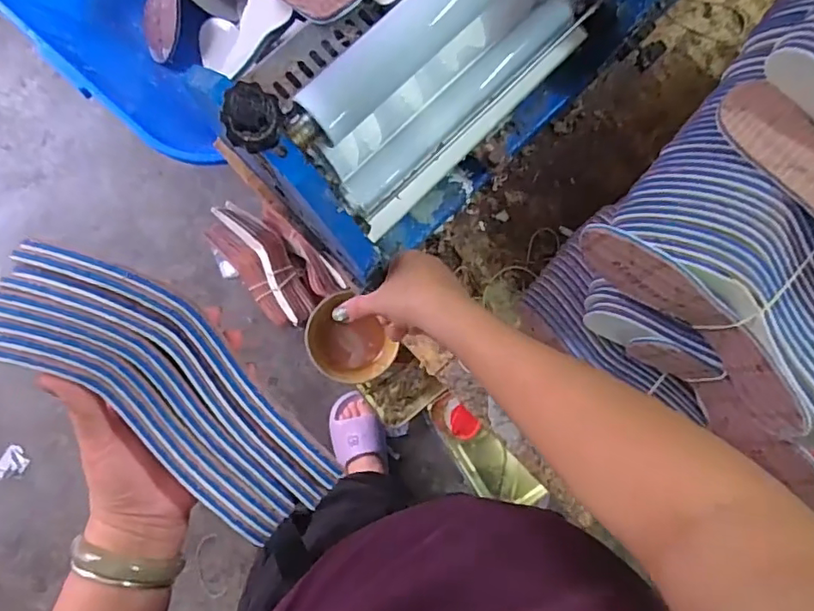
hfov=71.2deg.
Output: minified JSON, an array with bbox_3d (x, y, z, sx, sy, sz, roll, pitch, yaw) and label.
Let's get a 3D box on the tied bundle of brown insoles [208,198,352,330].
[{"bbox_3d":[-0.268,-0.089,1.123,0.158,0.106,0.274,-41,88,-5],"label":"tied bundle of brown insoles"}]

